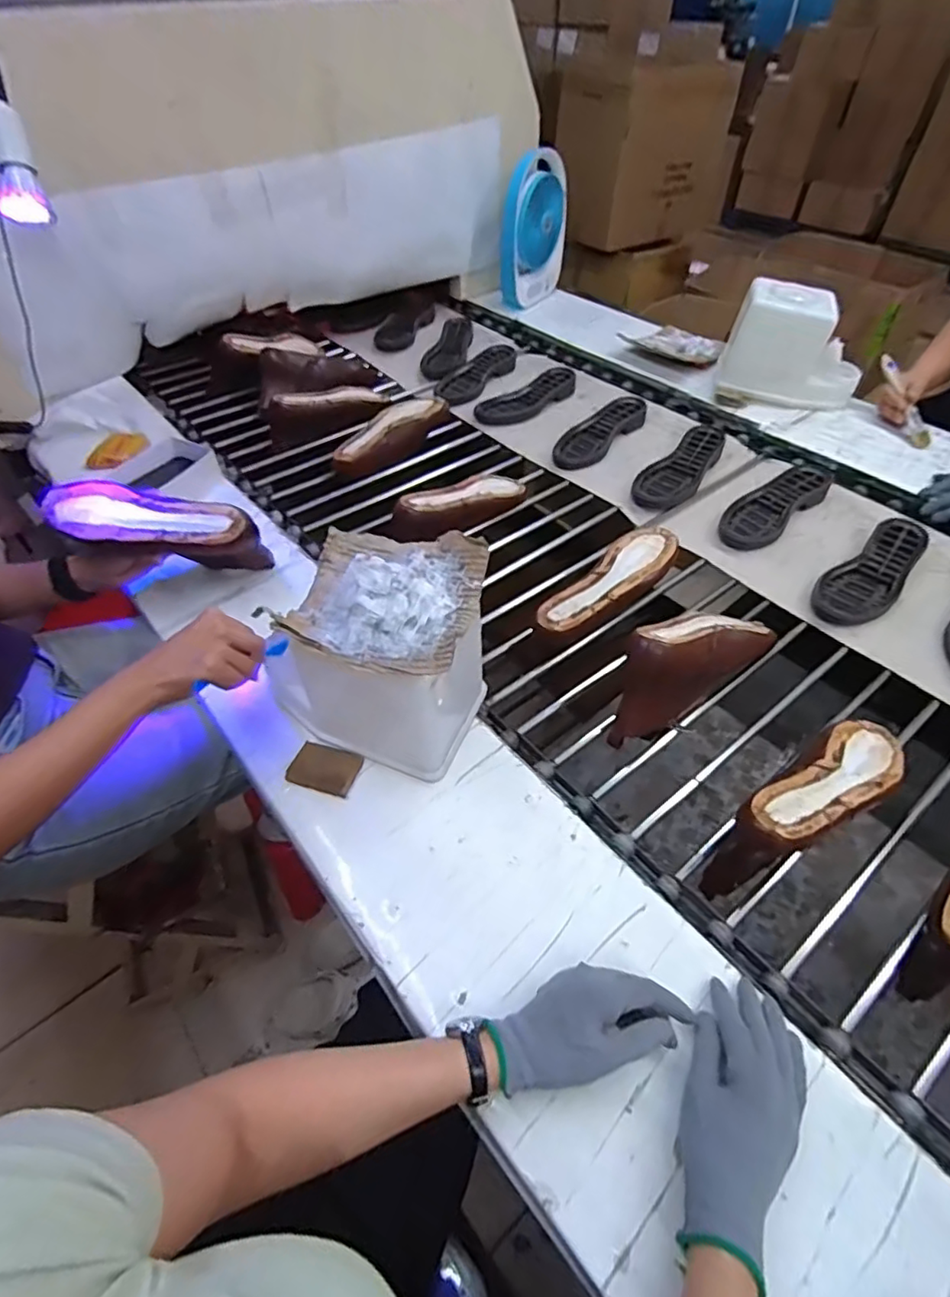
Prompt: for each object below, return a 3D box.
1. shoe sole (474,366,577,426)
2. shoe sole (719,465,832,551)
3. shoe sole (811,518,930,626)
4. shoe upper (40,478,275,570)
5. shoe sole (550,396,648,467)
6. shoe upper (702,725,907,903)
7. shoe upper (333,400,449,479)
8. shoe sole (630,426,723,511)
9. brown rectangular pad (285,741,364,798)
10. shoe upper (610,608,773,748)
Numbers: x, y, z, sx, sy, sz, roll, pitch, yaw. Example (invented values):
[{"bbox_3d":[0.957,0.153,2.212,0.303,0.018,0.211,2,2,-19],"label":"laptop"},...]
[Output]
[{"bbox_3d":[0.104,-0.534,1.241,0.249,0.045,0.097,-30,55,-22],"label":"shoe sole"},{"bbox_3d":[0.499,-0.242,0.980,0.268,0.031,0.092,-35,57,-25],"label":"shoe sole"},{"bbox_3d":[0.576,-0.113,0.861,0.093,0.034,0.242,35,59,27],"label":"shoe sole"},{"bbox_3d":[-0.404,-0.148,0.750,0.254,0.104,0.083,12,48,-12],"label":"shoe upper"},{"bbox_3d":[0.244,-0.423,1.145,0.087,0.031,0.250,34,58,27],"label":"shoe sole"},{"bbox_3d":[0.361,0.167,0.632,0.251,0.117,0.073,-30,55,-22],"label":"shoe upper"},{"bbox_3d":[-0.156,-0.390,1.093,0.245,0.074,0.080,-35,57,-25],"label":"shoe upper"},{"bbox_3d":[0.369,-0.323,1.053,0.093,0.033,0.247,31,57,25],"label":"shoe sole"},{"bbox_3d":[-0.161,0.130,0.635,0.069,0.020,0.048,11,51,11],"label":"brown rectangular pad"},{"bbox_3d":[0.258,0.009,0.723,0.248,0.104,0.084,-30,55,-22],"label":"shoe upper"}]

